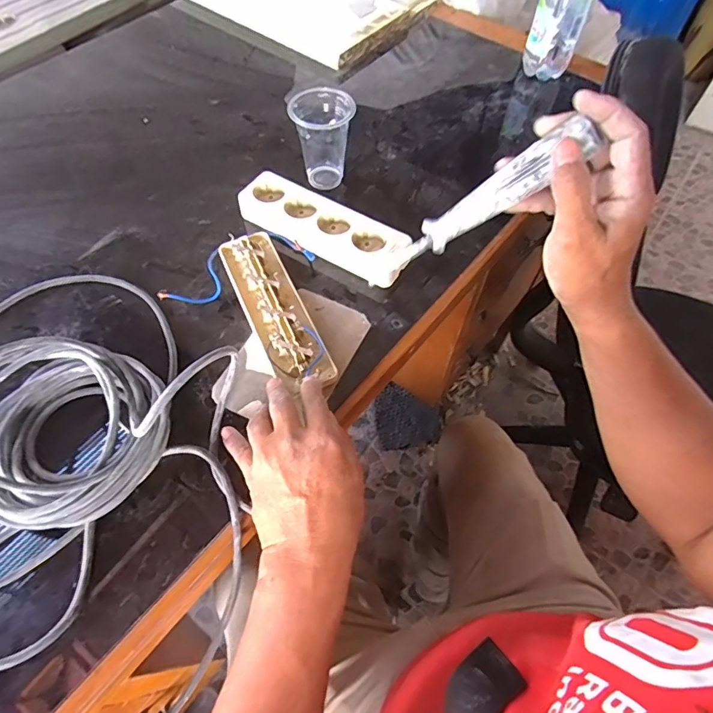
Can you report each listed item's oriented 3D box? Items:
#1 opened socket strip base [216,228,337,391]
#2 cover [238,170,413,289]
[{"bbox_3d":[-0.083,-0.053,0.483,0.058,0.020,0.192,-24,64,-14],"label":"opened socket strip base"},{"bbox_3d":[-0.036,-0.143,0.531,0.204,0.032,0.065,29,63,16],"label":"cover"}]

